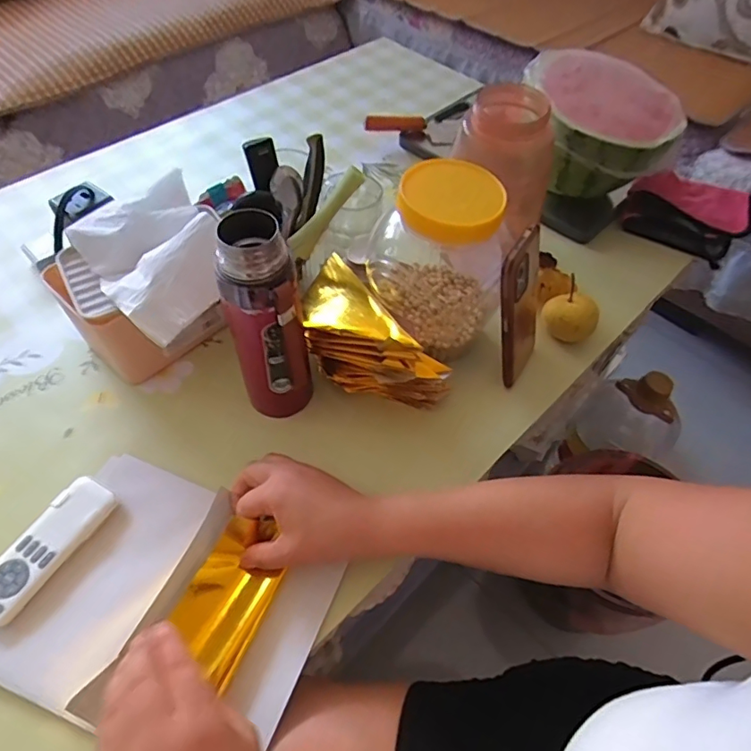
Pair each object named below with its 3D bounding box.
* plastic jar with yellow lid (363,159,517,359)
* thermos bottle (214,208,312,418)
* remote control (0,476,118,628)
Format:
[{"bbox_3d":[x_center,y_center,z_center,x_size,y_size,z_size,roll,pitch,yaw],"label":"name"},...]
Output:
[{"bbox_3d":[0.066,-0.111,0.538,0.113,0.189,0.104,1,54,-2],"label":"plastic jar with yellow lid"},{"bbox_3d":[-0.095,-0.039,0.468,0.066,0.217,0.061,-14,56,-12],"label":"thermos bottle"},{"bbox_3d":[-0.280,0.145,0.442,0.050,0.015,0.124,26,58,16],"label":"remote control"}]

